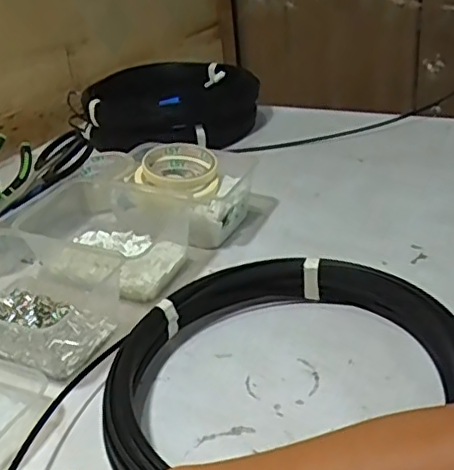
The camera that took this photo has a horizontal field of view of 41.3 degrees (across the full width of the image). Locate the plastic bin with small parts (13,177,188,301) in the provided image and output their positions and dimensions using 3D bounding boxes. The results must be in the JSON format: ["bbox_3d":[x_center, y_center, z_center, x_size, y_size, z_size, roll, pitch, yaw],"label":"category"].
[{"bbox_3d":[-0.139,-0.003,0.668,0.195,0.076,0.135,12,34,30],"label":"plastic bin with small parts"}]

